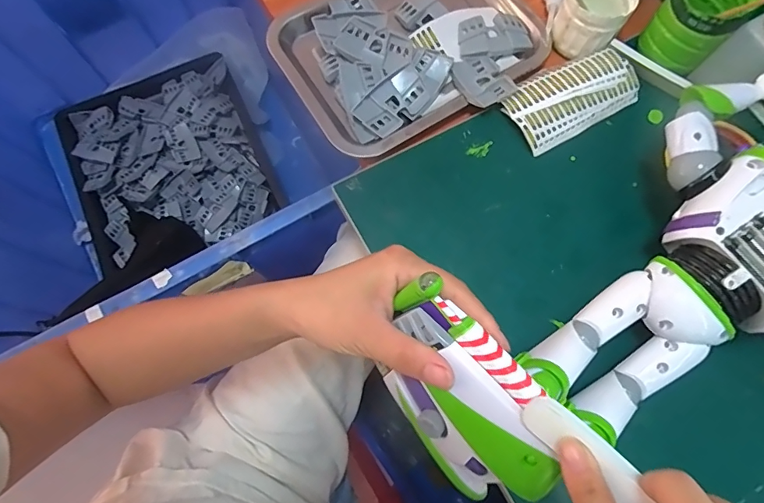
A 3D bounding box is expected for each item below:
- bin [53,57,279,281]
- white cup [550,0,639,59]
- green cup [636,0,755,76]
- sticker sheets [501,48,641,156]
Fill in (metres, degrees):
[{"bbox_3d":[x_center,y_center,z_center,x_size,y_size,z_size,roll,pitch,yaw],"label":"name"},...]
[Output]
[{"bbox_3d":[-0.386,-0.149,0.813,0.325,0.086,0.335,-21,74,-8],"label":"bin"},{"bbox_3d":[0.206,-0.236,0.442,0.065,0.061,0.062,0,73,0],"label":"white cup"},{"bbox_3d":[0.287,-0.214,0.410,0.062,0.076,0.073,39,76,11],"label":"green cup"},{"bbox_3d":[0.179,-0.147,0.426,0.124,0.025,0.065,-29,75,-10],"label":"sticker sheets"}]

